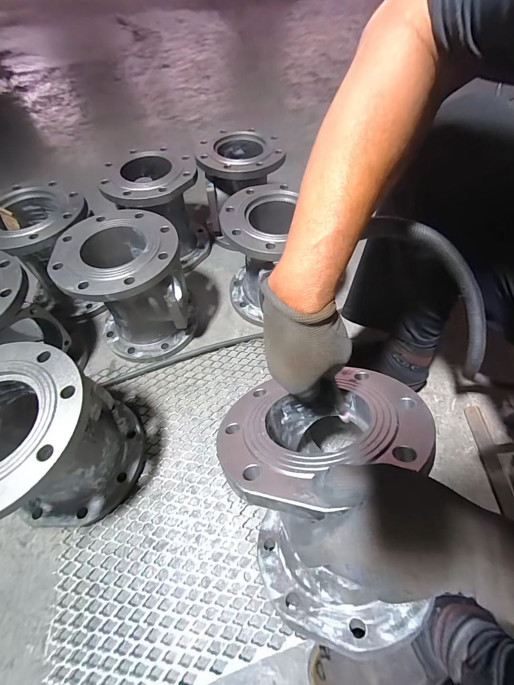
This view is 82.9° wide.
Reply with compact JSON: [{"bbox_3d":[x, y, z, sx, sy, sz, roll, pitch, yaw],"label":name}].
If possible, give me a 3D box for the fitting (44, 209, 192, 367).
[{"bbox_3d":[-0.274,-0.116,0.665,0.233,0.252,0.230,-6,57,-3],"label":"fitting"}]

